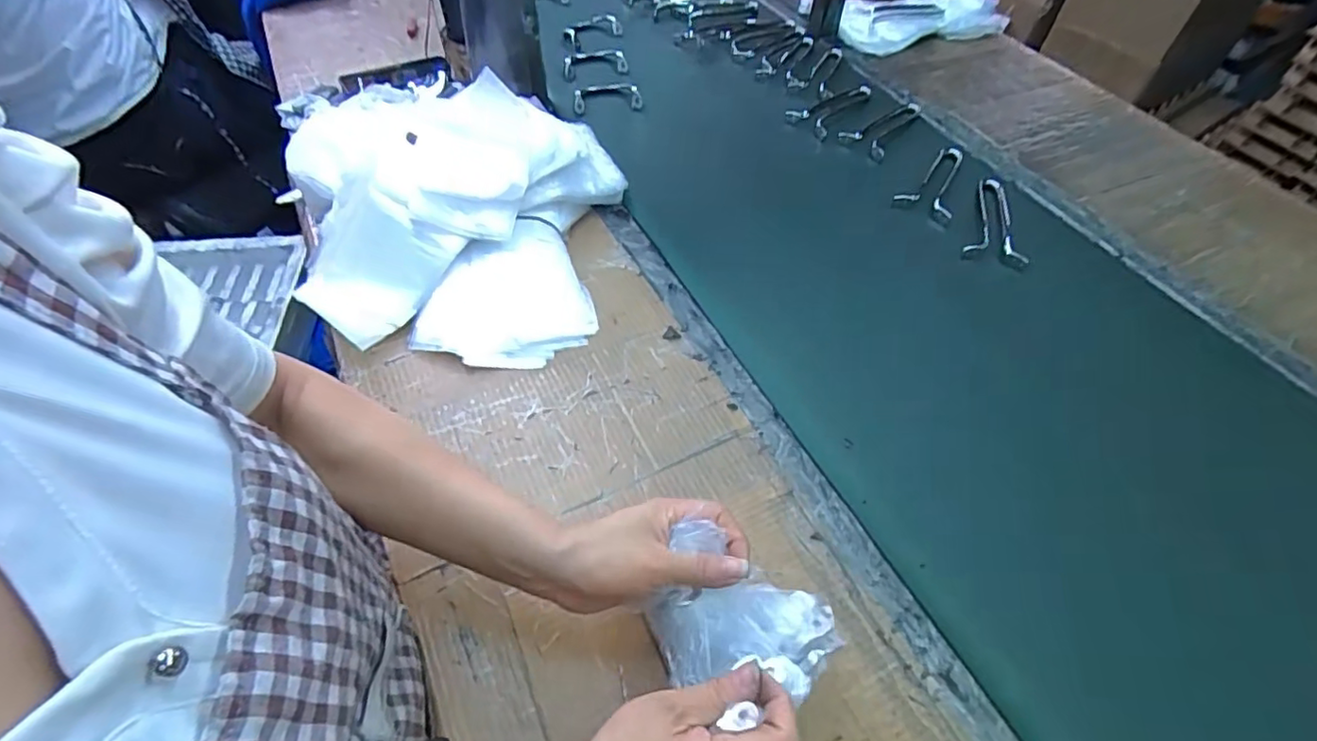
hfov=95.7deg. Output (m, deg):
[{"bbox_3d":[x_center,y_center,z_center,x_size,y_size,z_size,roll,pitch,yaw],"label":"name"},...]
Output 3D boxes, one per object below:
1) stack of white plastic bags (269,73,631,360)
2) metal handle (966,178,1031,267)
[{"bbox_3d":[-0.225,-0.175,0.633,0.325,0.139,0.304,5,53,3],"label":"stack of white plastic bags"},{"bbox_3d":[0.412,-0.193,0.738,0.068,0.012,0.157,14,53,9],"label":"metal handle"}]

